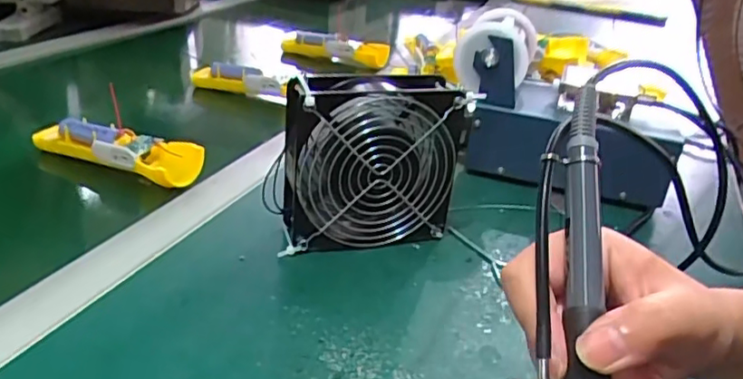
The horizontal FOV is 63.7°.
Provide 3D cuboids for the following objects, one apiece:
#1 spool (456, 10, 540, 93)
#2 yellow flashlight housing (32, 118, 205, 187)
[{"bbox_3d":[0.118,-0.134,0.561,0.064,0.057,0.097,13,28,14],"label":"spool"},{"bbox_3d":[-0.227,-0.039,0.537,0.163,0.030,0.043,17,29,20],"label":"yellow flashlight housing"}]

